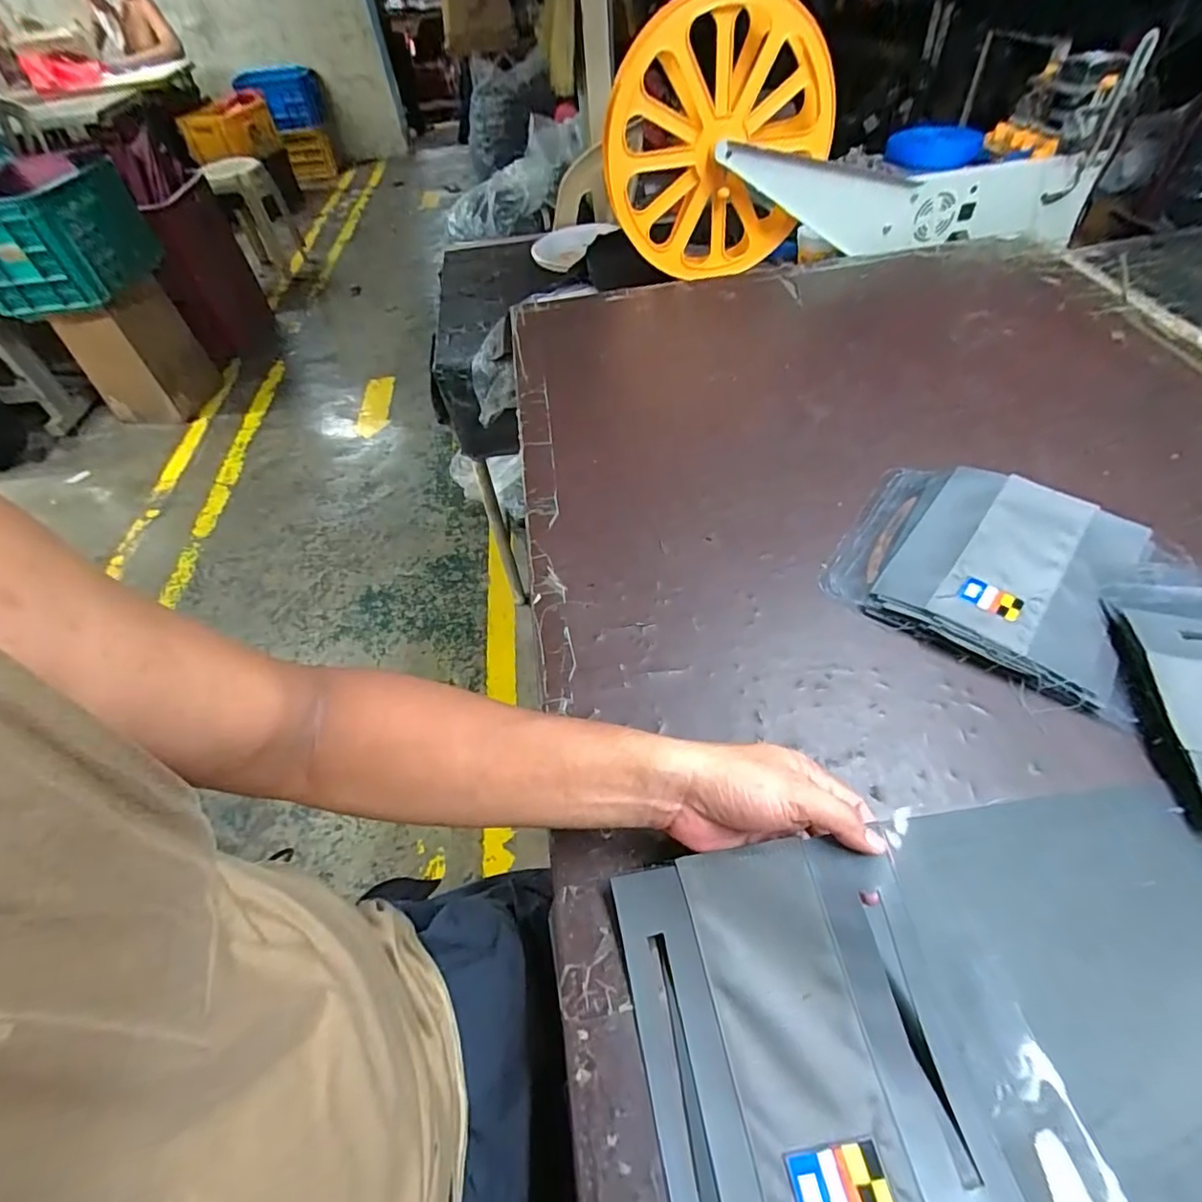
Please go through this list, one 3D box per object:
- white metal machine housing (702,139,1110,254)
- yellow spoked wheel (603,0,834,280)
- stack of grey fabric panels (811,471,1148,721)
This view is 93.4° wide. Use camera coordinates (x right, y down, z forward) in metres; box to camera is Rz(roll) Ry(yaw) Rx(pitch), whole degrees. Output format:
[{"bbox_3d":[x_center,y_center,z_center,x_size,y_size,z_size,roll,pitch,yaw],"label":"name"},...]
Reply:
[{"bbox_3d":[0.531,-0.687,0.991,0.703,0.158,0.066,-4,46,-7],"label":"white metal machine housing"},{"bbox_3d":[0.190,-0.735,0.926,0.367,0.356,0.084,17,39,-36],"label":"yellow spoked wheel"},{"bbox_3d":[0.367,-0.042,0.547,0.233,0.020,0.240,27,59,24],"label":"stack of grey fabric panels"}]

